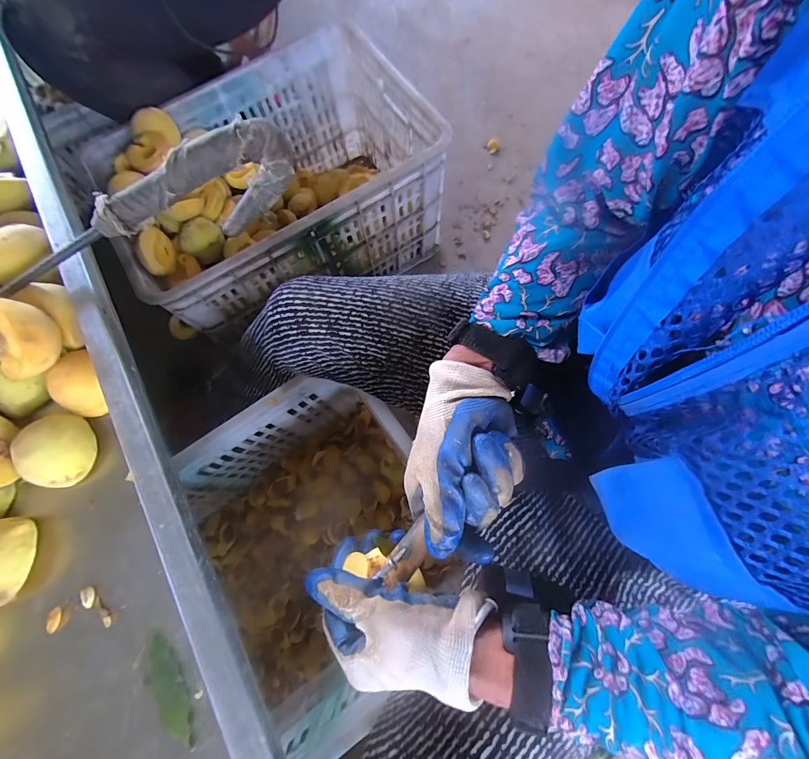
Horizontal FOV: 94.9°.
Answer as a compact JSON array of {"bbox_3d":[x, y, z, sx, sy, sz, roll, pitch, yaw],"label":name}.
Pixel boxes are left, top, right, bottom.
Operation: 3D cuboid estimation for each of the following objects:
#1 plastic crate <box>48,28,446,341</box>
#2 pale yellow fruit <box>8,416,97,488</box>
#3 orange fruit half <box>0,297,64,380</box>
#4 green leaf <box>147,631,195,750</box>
[{"bbox_3d":[-0.229,-0.354,0.719,0.525,0.260,0.397,-28,74,-6],"label":"plastic crate"},{"bbox_3d":[-0.297,0.061,0.320,0.050,0.035,0.060,6,73,4],"label":"pale yellow fruit"},{"bbox_3d":[-0.316,-0.035,0.306,0.062,0.030,0.062,-33,88,27],"label":"orange fruit half"},{"bbox_3d":[-0.175,0.230,0.276,0.022,0.004,0.077,-29,74,-6],"label":"green leaf"}]

